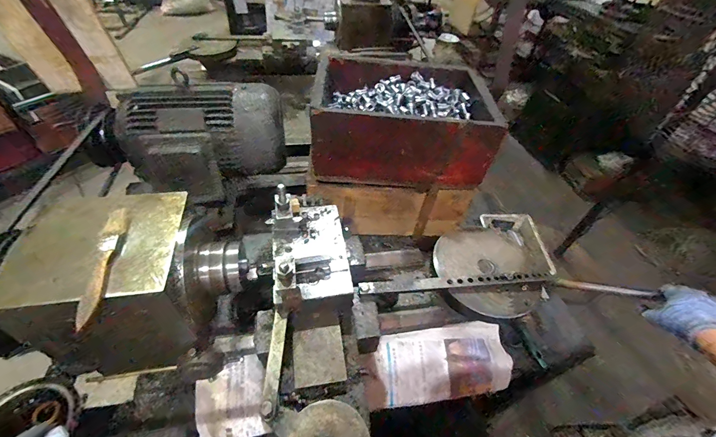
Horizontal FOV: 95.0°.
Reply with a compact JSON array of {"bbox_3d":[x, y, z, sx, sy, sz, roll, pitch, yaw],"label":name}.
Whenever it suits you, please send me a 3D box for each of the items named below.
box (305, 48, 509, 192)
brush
[{"bbox_3d":[0.089,-0.198,0.689,0.336,0.144,0.229,5,47,-2],"label":"box"},{"bbox_3d":[-0.273,0.045,0.355,0.022,0.011,0.151,-8,48,-13],"label":"brush"}]

